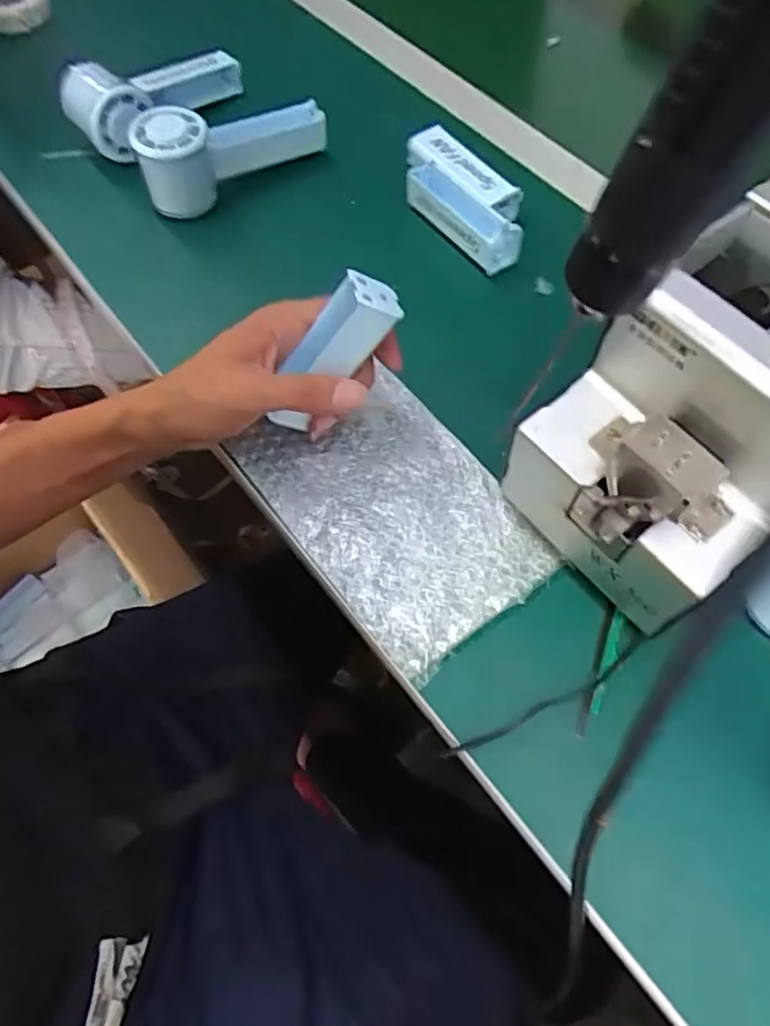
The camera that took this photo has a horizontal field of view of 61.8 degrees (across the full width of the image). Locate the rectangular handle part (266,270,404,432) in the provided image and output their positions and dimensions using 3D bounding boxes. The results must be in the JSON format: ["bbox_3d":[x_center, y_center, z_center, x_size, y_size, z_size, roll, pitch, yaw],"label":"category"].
[{"bbox_3d":[-0.034,-0.090,0.374,0.034,0.101,0.024,3,53,-45],"label":"rectangular handle part"}]

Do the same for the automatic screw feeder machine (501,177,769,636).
[{"bbox_3d":[0.175,-0.053,0.334,0.180,0.142,0.125,-34,67,-14],"label":"automatic screw feeder machine"}]

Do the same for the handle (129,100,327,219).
[{"bbox_3d":[-0.121,-0.291,0.515,0.154,0.069,0.047,-29,66,-12],"label":"handle"}]

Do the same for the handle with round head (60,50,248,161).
[{"bbox_3d":[-0.198,-0.365,0.551,0.066,0.053,0.149,35,70,18],"label":"handle with round head"}]

